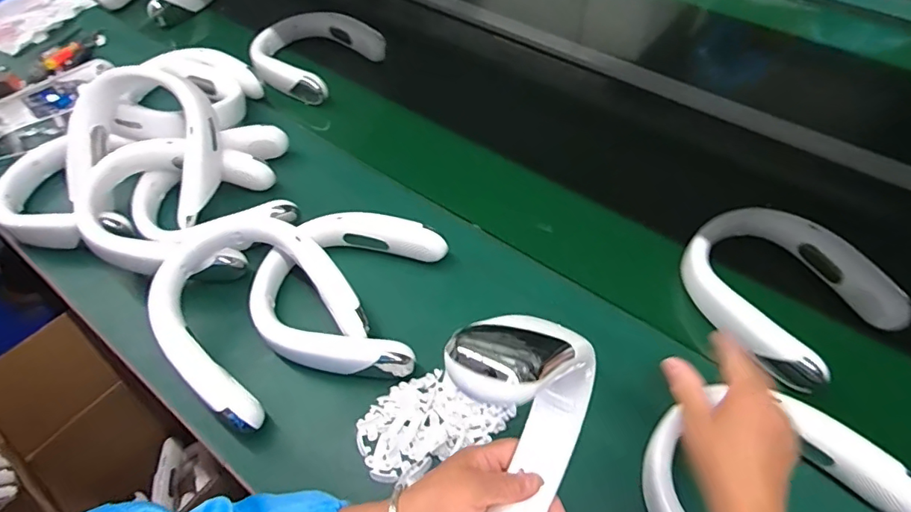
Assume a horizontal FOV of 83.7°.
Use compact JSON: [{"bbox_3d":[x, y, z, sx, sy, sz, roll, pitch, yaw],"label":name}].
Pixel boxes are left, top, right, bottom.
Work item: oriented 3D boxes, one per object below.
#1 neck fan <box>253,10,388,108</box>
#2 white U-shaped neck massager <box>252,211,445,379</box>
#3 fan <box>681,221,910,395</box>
[{"bbox_3d":[-0.257,-0.362,0.915,0.184,0.067,0.226,21,59,16],"label":"neck fan"},{"bbox_3d":[-0.127,0.035,0.591,0.198,0.052,0.201,9,56,8],"label":"white U-shaped neck massager"},{"bbox_3d":[0.387,0.038,0.608,0.185,0.052,0.207,-26,58,-15],"label":"fan"}]

